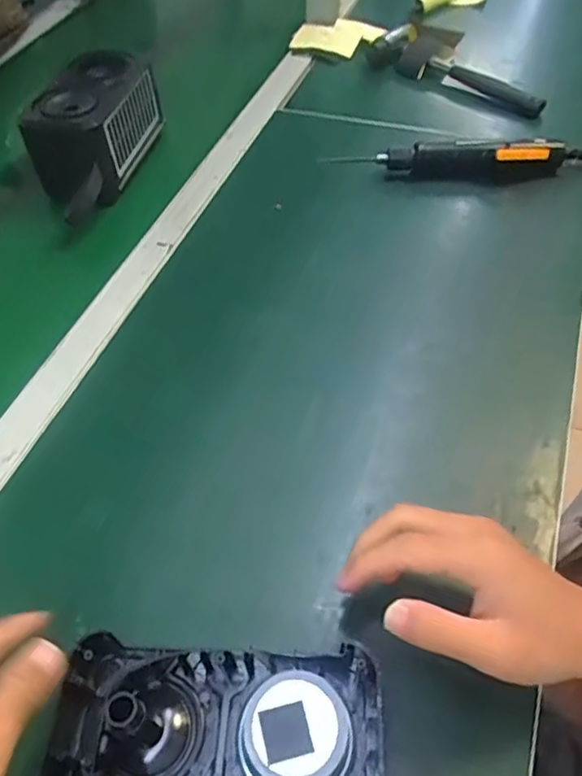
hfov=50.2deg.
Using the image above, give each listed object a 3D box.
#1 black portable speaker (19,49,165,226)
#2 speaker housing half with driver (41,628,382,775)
[{"bbox_3d":[-0.220,-0.294,0.697,0.094,0.097,0.182,4,52,7],"label":"black portable speaker"},{"bbox_3d":[-0.043,0.186,0.341,0.178,0.042,0.088,1,52,4],"label":"speaker housing half with driver"}]

